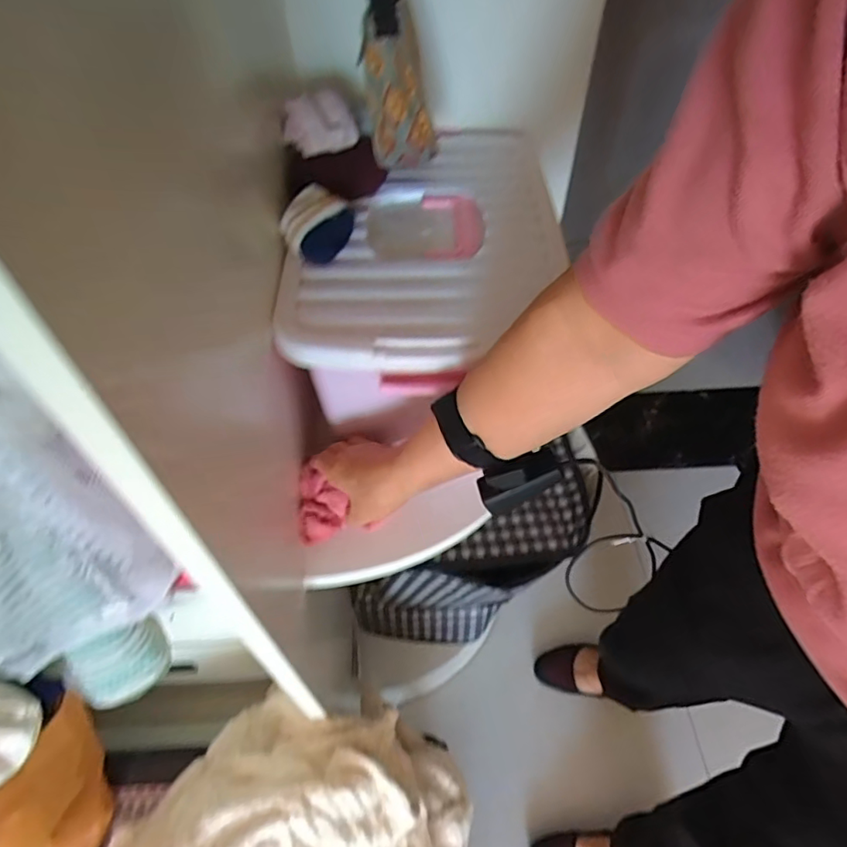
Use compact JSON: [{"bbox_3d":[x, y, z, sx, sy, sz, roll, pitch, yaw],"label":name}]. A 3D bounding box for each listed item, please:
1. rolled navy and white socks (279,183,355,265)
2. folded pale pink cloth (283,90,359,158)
[{"bbox_3d":[-0.104,-0.192,0.527,0.055,0.039,0.068,23,55,20],"label":"rolled navy and white socks"},{"bbox_3d":[-0.105,-0.310,0.564,0.060,0.037,0.065,34,59,25],"label":"folded pale pink cloth"}]

